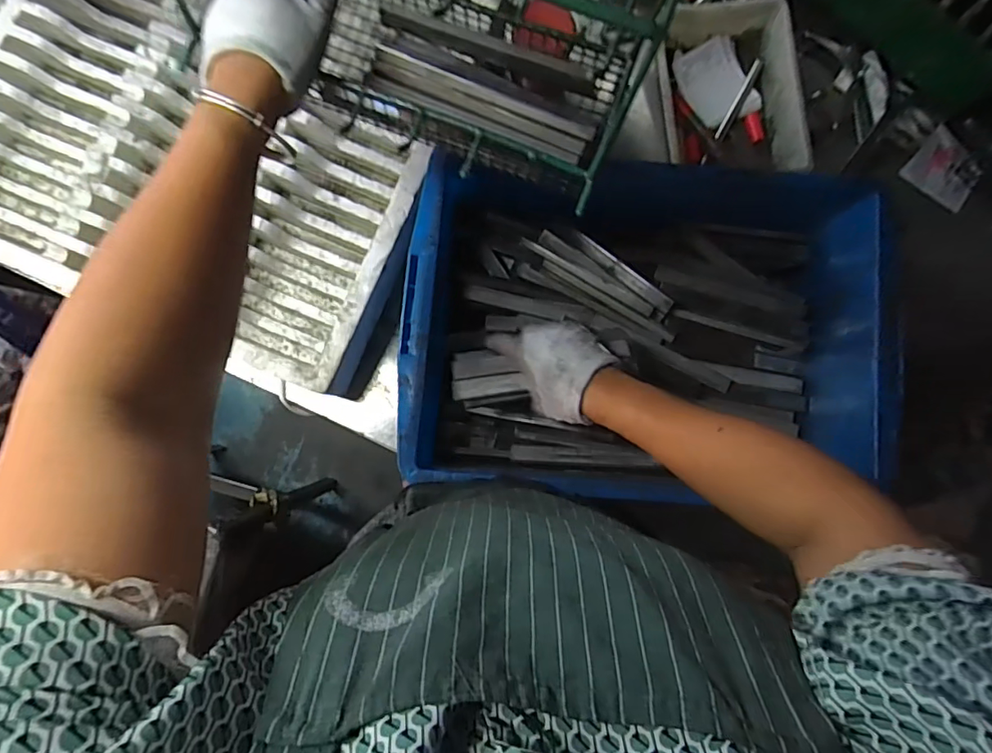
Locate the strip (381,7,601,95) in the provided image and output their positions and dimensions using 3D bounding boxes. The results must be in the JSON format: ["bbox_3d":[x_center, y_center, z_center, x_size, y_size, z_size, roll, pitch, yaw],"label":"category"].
[{"bbox_3d":[-0.003,-0.263,0.430,0.178,0.017,0.011,18,85,-1],"label":"strip"}]

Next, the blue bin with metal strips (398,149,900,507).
[{"bbox_3d":[0.157,-0.061,0.605,0.480,0.161,0.360,4,85,-2],"label":"blue bin with metal strips"}]

